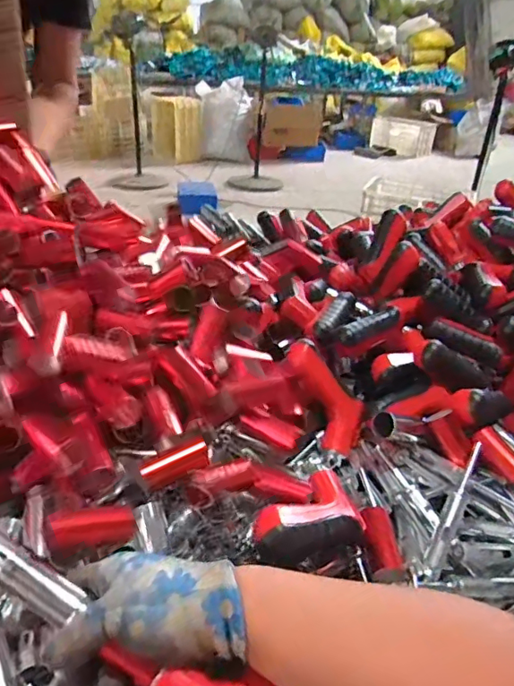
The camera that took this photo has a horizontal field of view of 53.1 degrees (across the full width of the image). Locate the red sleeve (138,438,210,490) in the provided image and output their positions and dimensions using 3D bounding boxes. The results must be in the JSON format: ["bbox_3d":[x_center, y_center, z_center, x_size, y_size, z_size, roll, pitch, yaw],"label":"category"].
[{"bbox_3d":[-0.072,0.106,0.455,0.059,0.024,0.018,-16,37,-30],"label":"red sleeve"}]

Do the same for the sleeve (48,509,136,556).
[{"bbox_3d":[-0.122,0.140,0.383,0.062,0.021,0.017,1,29,-33],"label":"sleeve"}]

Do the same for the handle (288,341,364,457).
[{"bbox_3d":[0.079,0.058,0.581,0.052,0.030,0.129,-23,84,-37],"label":"handle"}]

